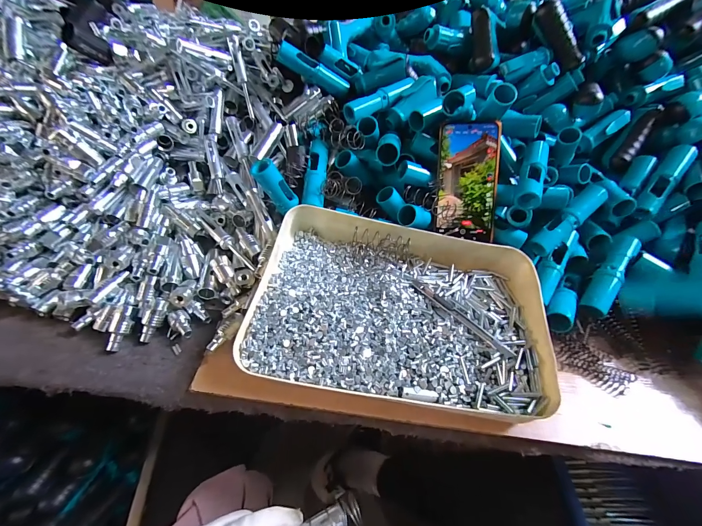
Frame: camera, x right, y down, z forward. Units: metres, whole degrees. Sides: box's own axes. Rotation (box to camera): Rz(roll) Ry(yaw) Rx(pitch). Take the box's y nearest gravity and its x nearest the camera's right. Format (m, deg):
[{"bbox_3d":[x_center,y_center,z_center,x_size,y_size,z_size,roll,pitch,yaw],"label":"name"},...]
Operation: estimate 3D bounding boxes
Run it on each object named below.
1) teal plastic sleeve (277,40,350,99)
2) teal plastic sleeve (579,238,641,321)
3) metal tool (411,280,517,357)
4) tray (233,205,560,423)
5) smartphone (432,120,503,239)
[{"bbox_3d":[-0.058,-0.300,0.485,0.115,0.026,0.022,21,43,-23],"label":"teal plastic sleeve"},{"bbox_3d":[0.337,0.016,0.402,0.028,0.028,0.125,32,72,22],"label":"teal plastic sleeve"},{"bbox_3d":[0.129,0.060,0.369,0.015,0.008,0.140,-29,56,-27],"label":"metal tool"},{"bbox_3d":[0.059,0.041,0.365,0.326,0.054,0.246,11,48,5],"label":"tray"},{"bbox_3d":[0.154,-0.110,0.405,0.078,0.151,0.015,5,3,10],"label":"smartphone"}]

